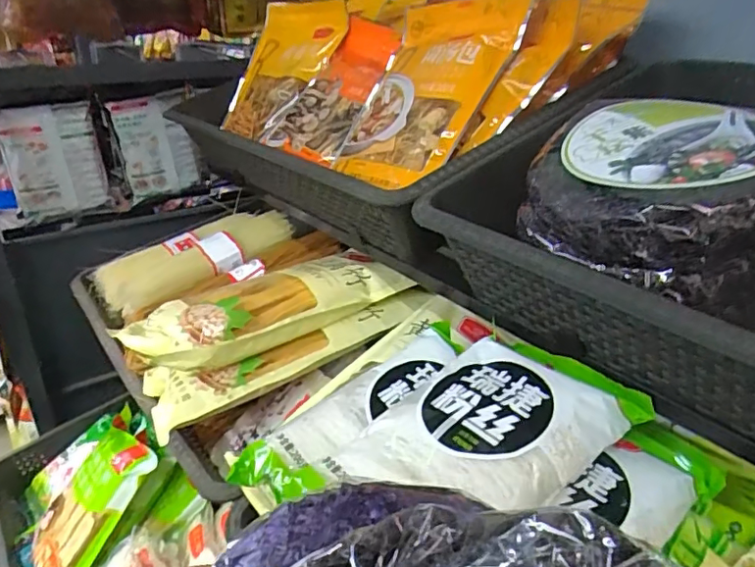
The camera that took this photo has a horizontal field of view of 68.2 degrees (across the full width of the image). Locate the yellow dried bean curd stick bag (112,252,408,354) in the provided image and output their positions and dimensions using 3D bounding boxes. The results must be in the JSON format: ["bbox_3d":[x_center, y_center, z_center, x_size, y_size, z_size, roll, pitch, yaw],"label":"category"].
[{"bbox_3d":[-0.125,0.022,0.629,0.296,0.041,0.130,-17,31,-32],"label":"yellow dried bean curd stick bag"}]

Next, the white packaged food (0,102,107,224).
[{"bbox_3d":[-0.537,-0.202,0.930,0.139,0.171,0.038,-20,32,-35],"label":"white packaged food"}]

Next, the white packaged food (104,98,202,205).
[{"bbox_3d":[-0.407,-0.233,1.033,0.132,0.200,0.026,-12,29,-23],"label":"white packaged food"}]

